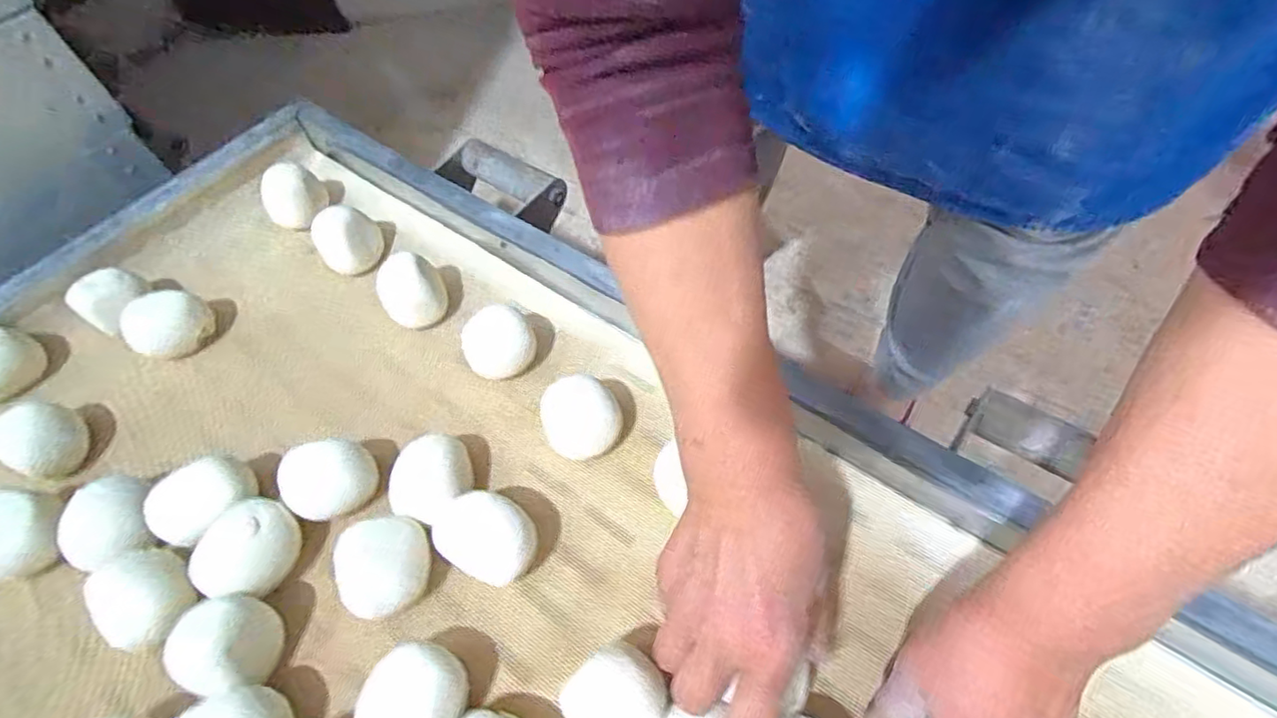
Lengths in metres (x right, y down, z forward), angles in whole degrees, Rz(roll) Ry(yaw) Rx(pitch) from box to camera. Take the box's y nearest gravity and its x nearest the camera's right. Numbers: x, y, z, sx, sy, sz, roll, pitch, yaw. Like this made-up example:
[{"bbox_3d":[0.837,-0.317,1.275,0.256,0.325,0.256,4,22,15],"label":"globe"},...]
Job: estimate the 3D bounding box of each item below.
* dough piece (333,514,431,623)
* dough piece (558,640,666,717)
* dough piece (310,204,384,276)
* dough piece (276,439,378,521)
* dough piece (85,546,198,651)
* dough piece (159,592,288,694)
[{"bbox_3d":[-0.154,0.126,0.360,0.055,0.041,0.055,4,58,8],"label":"dough piece"},{"bbox_3d":[-0.010,0.182,0.318,0.046,0.036,0.048,-2,57,3],"label":"dough piece"},{"bbox_3d":[-0.241,-0.094,0.506,0.050,0.055,0.044,-34,61,-16],"label":"dough piece"},{"bbox_3d":[-0.203,0.079,0.387,0.051,0.032,0.044,-10,57,-1],"label":"dough piece"},{"bbox_3d":[-0.294,0.143,0.351,0.047,0.039,0.051,-2,57,3],"label":"dough piece"},{"bbox_3d":[-0.236,0.161,0.339,0.046,0.050,0.051,-5,57,2],"label":"dough piece"}]

